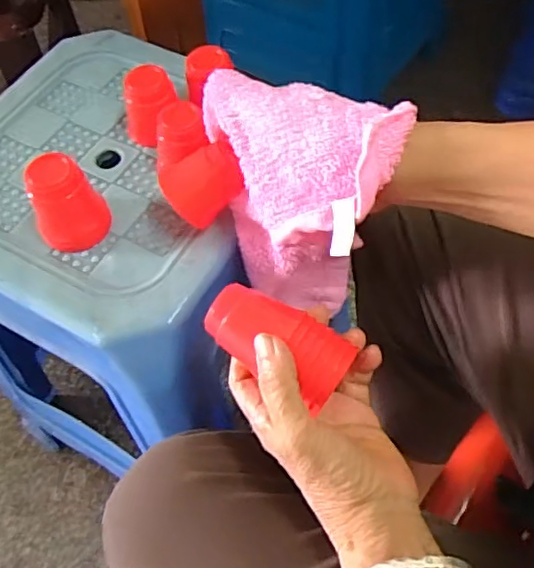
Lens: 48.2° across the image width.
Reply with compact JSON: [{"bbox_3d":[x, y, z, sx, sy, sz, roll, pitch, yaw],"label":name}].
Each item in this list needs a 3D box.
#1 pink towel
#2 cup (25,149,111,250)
[{"bbox_3d":[0.014,-0.056,0.402,0.129,0.167,0.069,27,65,18],"label":"pink towel"},{"bbox_3d":[-0.144,-0.054,0.430,0.047,0.063,0.050,-1,59,2],"label":"cup"}]

